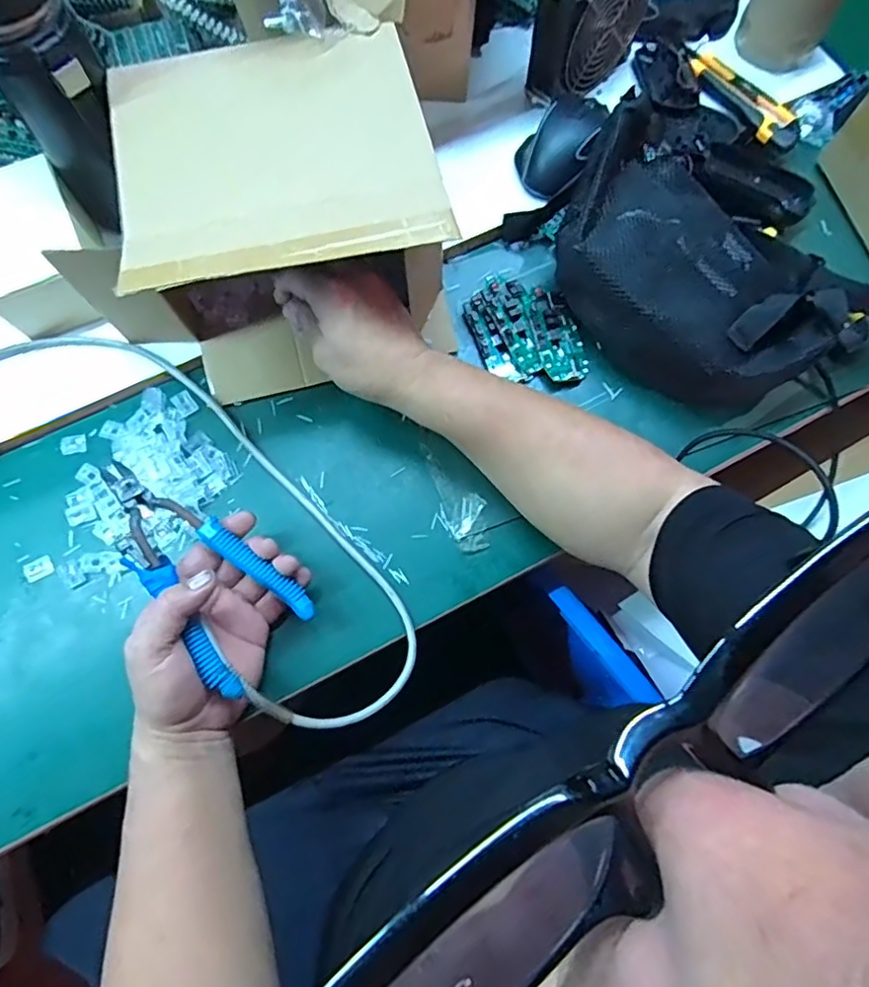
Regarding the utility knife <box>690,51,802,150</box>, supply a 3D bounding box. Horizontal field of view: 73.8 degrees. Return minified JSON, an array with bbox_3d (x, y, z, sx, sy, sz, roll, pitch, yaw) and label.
[{"bbox_3d":[0.309,-0.393,0.576,0.034,0.012,0.135,-36,78,-8],"label":"utility knife"}]

